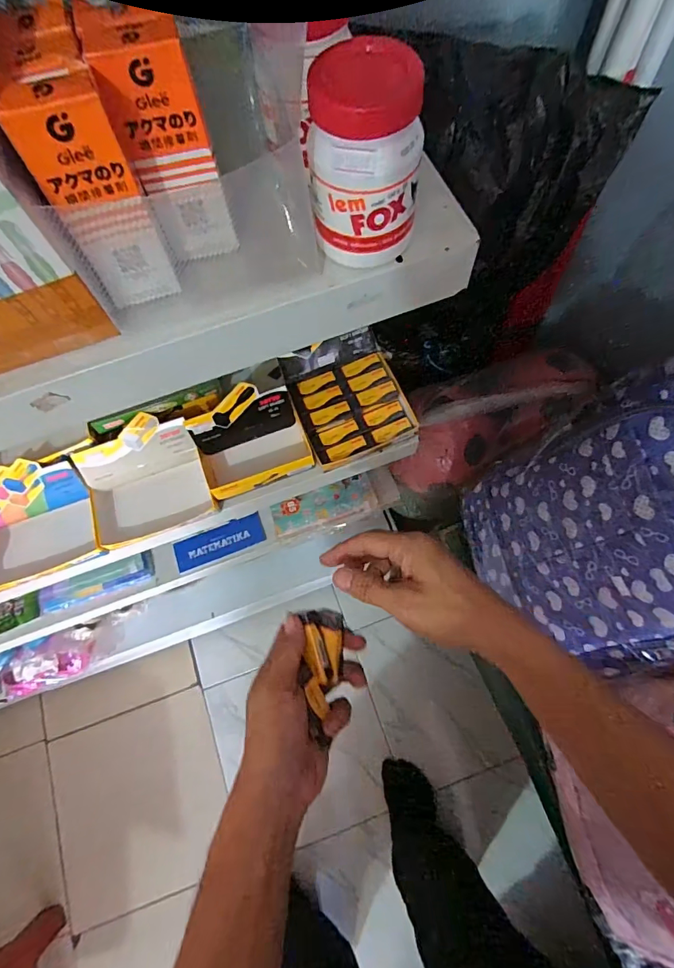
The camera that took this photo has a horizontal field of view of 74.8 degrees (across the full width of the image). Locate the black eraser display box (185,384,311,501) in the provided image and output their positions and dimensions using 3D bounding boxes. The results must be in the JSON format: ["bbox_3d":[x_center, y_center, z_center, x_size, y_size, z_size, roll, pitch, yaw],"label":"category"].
[{"bbox_3d":[-0.100,-0.045,0.521,0.124,0.103,0.087,-21,73,-4],"label":"black eraser display box"}]

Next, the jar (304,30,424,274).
[{"bbox_3d":[0.015,-0.164,0.233,0.054,0.084,0.054,-1,72,2],"label":"jar"}]

